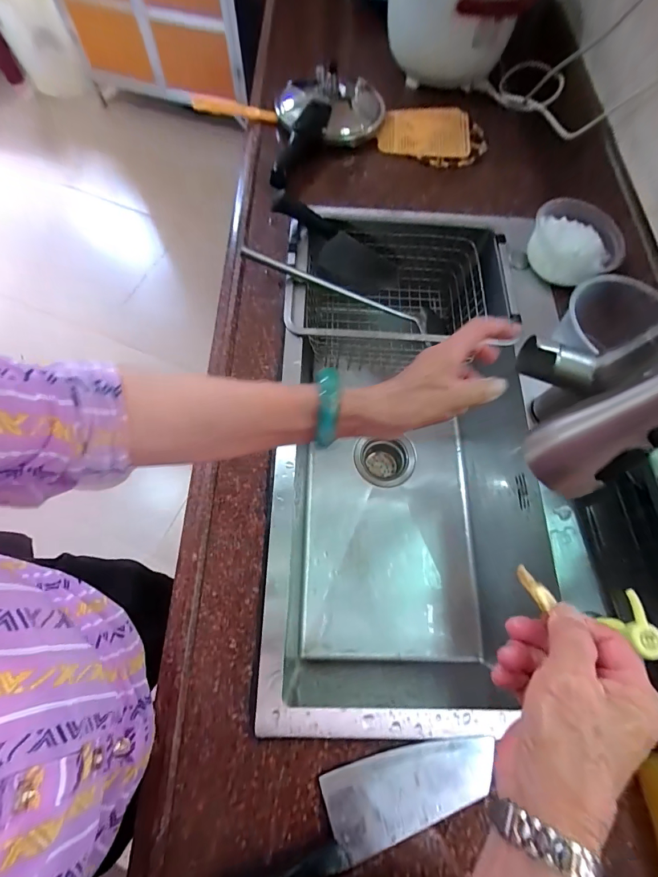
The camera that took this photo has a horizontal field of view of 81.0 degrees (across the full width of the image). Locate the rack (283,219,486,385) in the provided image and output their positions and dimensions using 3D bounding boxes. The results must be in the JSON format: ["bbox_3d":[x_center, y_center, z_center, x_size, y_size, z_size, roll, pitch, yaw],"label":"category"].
[{"bbox_3d":[0.095,-0.227,0.647,0.322,0.137,0.222,1,71,-2],"label":"rack"}]

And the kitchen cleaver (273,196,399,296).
[{"bbox_3d":[0.019,-0.326,0.669,0.092,0.258,0.029,-20,61,40],"label":"kitchen cleaver"}]

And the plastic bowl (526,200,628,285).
[{"bbox_3d":[0.368,-0.291,0.581,0.132,0.048,0.123,1,71,-2],"label":"plastic bowl"}]

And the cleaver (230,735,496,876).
[{"bbox_3d":[0.030,0.339,0.351,0.263,0.016,0.065,-20,73,-9],"label":"cleaver"}]

